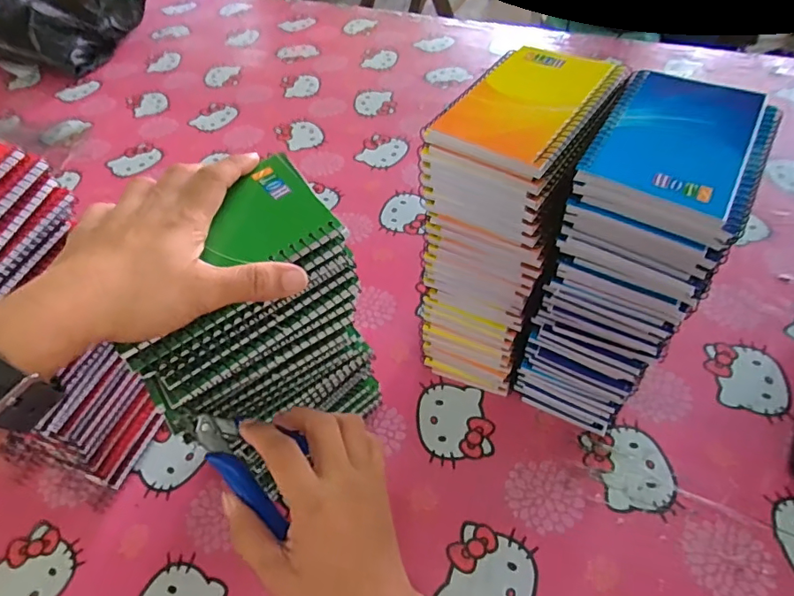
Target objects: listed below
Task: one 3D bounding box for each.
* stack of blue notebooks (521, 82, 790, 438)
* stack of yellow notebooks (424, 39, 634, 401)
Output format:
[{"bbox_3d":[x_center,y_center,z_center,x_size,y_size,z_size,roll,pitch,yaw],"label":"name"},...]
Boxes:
[{"bbox_3d":[0.179,-0.010,0.427,0.098,0.288,0.122,25,57,21],"label":"stack of blue notebooks"},{"bbox_3d":[0.091,-0.045,0.461,0.100,0.288,0.126,22,56,19],"label":"stack of yellow notebooks"}]

